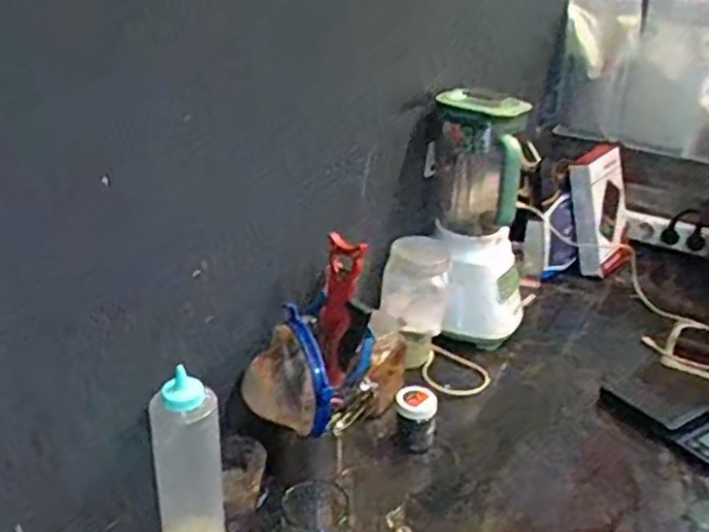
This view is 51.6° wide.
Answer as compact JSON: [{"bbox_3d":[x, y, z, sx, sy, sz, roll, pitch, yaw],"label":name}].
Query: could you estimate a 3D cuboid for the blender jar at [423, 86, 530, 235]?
[{"bbox_3d":[0.184,-0.151,1.133,0.143,0.216,0.121,8,27,9],"label":"blender jar"}]

